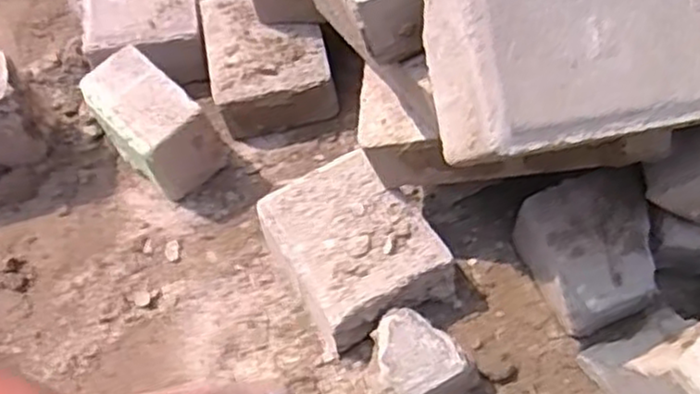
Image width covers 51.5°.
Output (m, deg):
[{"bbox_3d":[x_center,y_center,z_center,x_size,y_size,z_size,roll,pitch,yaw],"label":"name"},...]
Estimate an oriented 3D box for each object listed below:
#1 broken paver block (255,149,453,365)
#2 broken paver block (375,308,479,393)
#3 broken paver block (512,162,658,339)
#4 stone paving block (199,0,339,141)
[{"bbox_3d":[0.003,0.042,0.580,0.111,0.065,0.130,-24,61,-11],"label":"broken paver block"},{"bbox_3d":[0.051,0.119,0.532,0.066,0.062,0.065,-24,61,-11],"label":"broken paver block"},{"bbox_3d":[0.188,0.044,0.566,0.095,0.064,0.111,-12,59,-4],"label":"broken paver block"},{"bbox_3d":[-0.077,-0.130,0.685,0.106,0.059,0.129,-12,59,-4],"label":"stone paving block"}]

